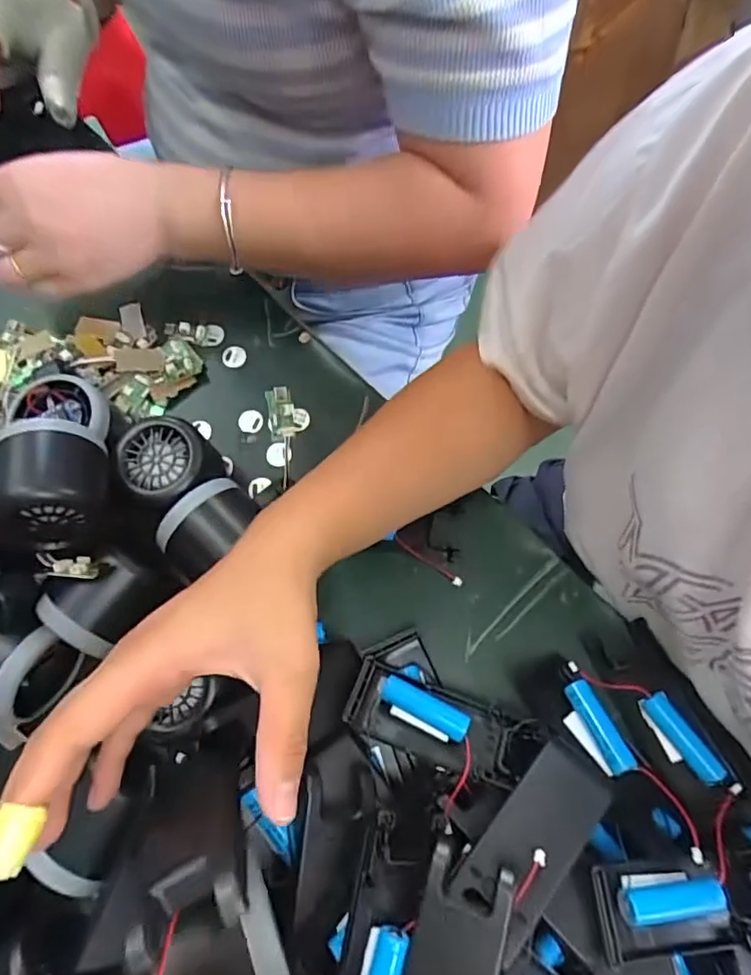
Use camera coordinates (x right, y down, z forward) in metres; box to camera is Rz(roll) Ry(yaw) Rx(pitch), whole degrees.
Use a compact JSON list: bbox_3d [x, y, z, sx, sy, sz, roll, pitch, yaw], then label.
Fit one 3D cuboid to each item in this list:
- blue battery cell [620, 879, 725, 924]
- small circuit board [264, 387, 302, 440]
[{"bbox_3d":[0.139,0.194,0.258,0.050,0.014,0.012,-3,72,-1],"label":"blue battery cell"},{"bbox_3d":[-0.056,-0.044,0.327,0.016,0.007,0.031,-10,90,-3],"label":"small circuit board"}]

